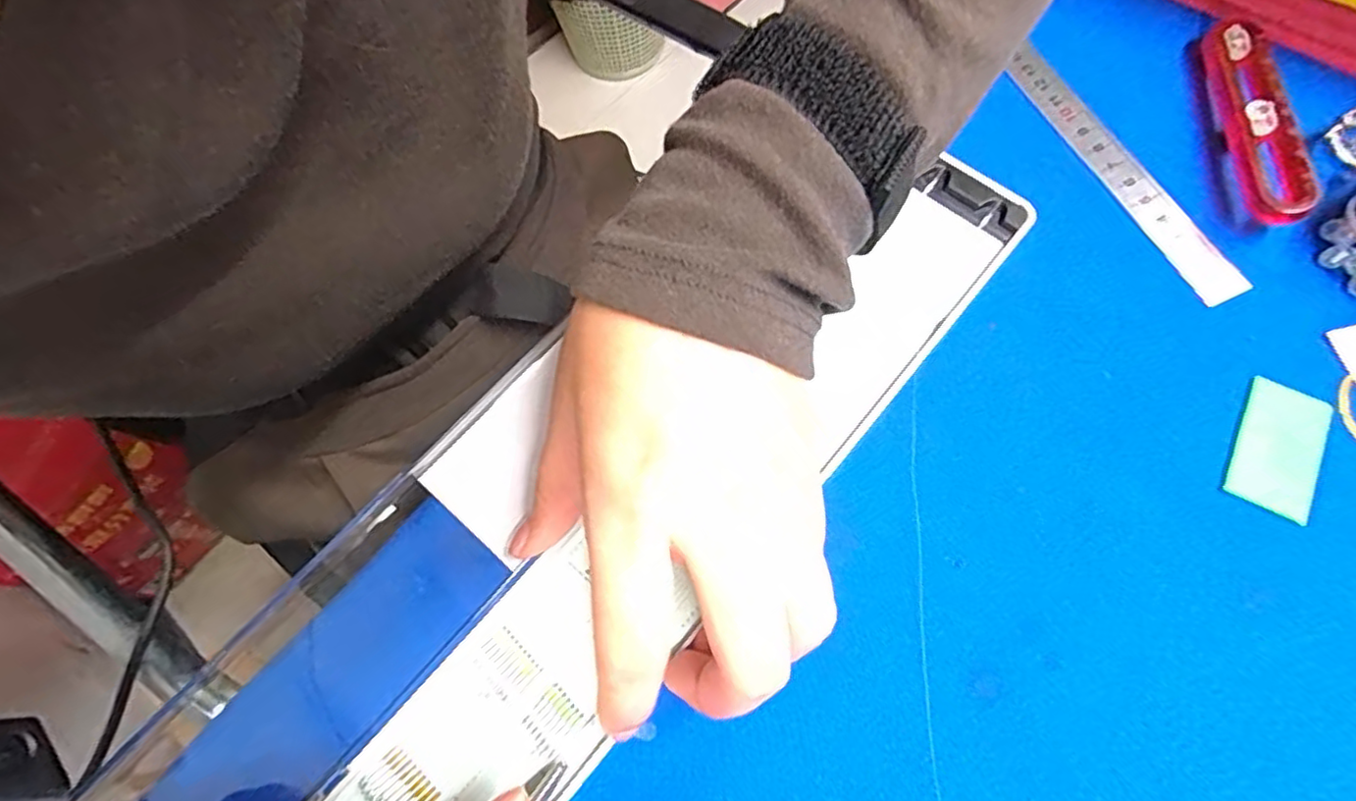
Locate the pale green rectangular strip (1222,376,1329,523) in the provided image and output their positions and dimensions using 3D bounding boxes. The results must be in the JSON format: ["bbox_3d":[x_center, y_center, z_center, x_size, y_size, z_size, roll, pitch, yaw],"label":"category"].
[{"bbox_3d":[0.211,0.016,0.219,0.025,0.004,0.046,26,71,12],"label":"pale green rectangular strip"}]

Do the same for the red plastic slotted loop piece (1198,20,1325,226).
[{"bbox_3d":[0.241,-0.119,0.263,0.020,0.019,0.108,6,68,5],"label":"red plastic slotted loop piece"}]

